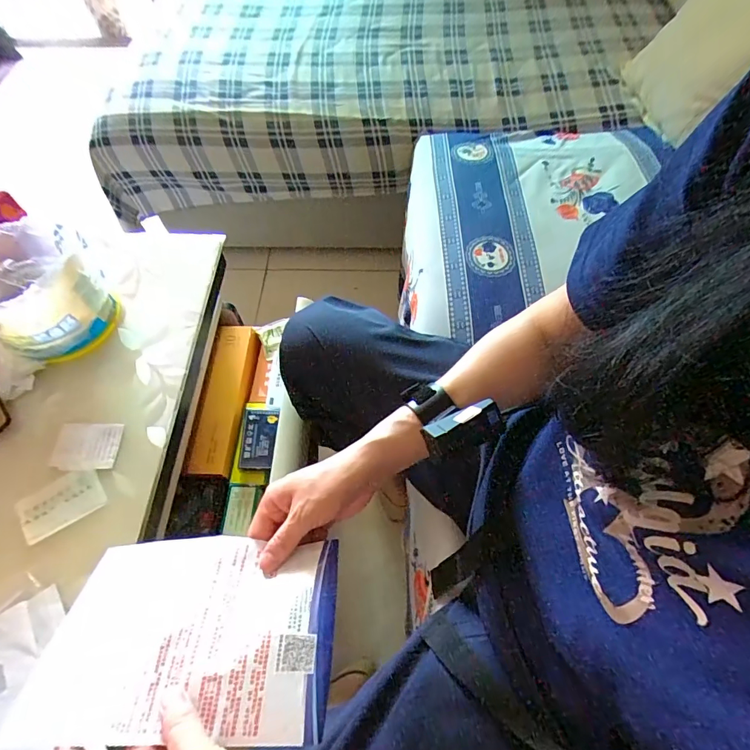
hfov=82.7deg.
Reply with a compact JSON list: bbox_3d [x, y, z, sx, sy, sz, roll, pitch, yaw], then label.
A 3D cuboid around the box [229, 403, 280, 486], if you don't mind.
[{"bbox_3d":[-0.185,0.103,0.676,0.066,0.032,0.129,4,61,3],"label":"box"}]

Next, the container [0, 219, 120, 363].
[{"bbox_3d":[-0.429,-0.106,0.543,0.144,0.106,0.145,27,65,15],"label":"container"}]

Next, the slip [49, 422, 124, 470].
[{"bbox_3d":[-0.337,0.083,0.500,0.070,0.009,0.056,-3,61,-1],"label":"slip"}]

